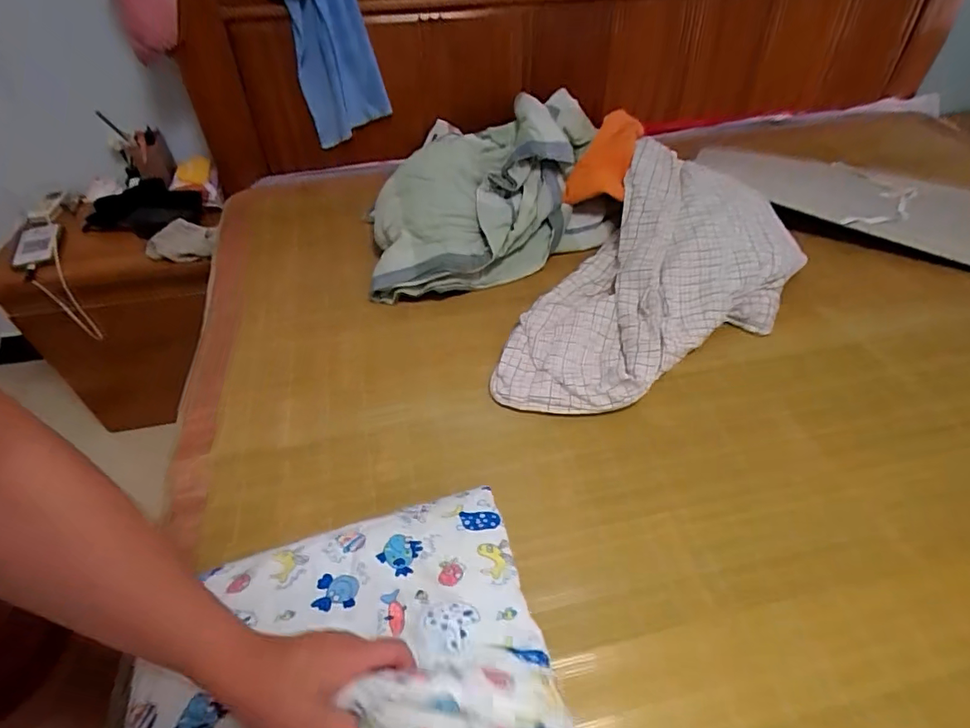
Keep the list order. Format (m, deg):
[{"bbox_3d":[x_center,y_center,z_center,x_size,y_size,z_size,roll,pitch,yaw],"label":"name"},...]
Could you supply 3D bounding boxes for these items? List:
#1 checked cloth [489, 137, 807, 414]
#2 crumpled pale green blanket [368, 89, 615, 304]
[{"bbox_3d":[0.277,-0.130,0.804,0.321,0.114,0.620,26,52,24],"label":"checked cloth"},{"bbox_3d":[0.010,-0.335,0.954,0.537,0.176,0.326,-22,49,-18],"label":"crumpled pale green blanket"}]

